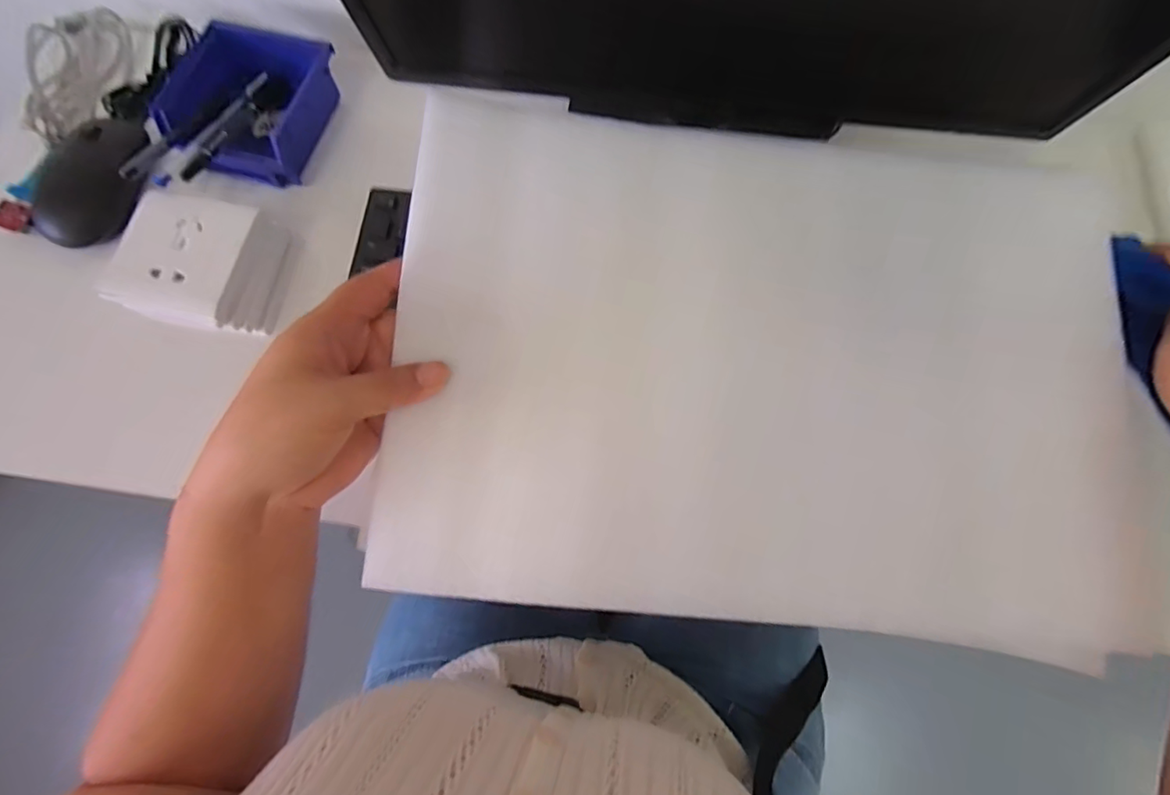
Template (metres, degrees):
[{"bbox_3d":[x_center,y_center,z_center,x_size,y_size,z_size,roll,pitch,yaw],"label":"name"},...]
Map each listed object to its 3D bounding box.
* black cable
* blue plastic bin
[{"bbox_3d":[-0.371,-0.280,0.458,0.019,0.024,0.099,42,95,12],"label":"black cable"},{"bbox_3d":[-0.270,-0.238,0.437,0.112,0.045,0.124,19,76,7],"label":"blue plastic bin"}]

